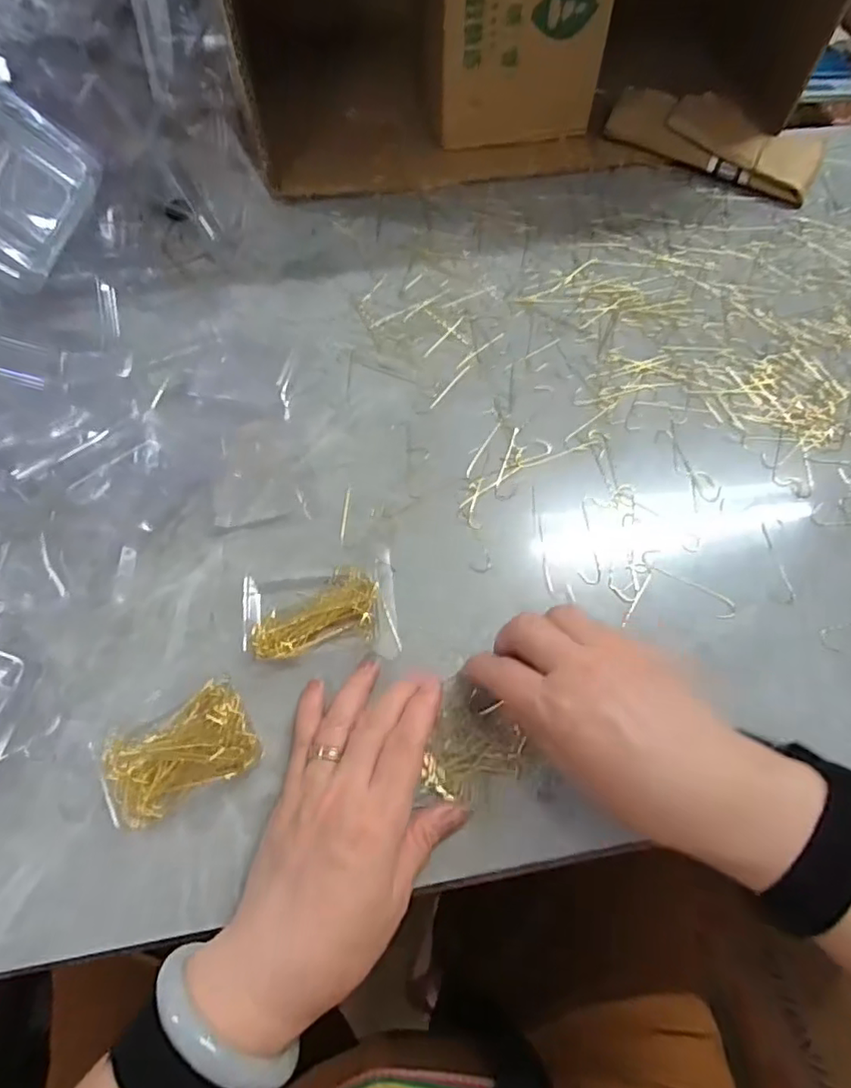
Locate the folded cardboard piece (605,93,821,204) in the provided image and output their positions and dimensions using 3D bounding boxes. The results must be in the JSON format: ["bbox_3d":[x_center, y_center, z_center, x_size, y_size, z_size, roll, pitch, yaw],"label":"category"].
[{"bbox_3d":[0.271,-0.379,0.571,0.195,0.039,0.071,21,64,8],"label":"folded cardboard piece"}]

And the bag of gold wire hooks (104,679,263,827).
[{"bbox_3d":[-0.128,0.108,0.318,0.071,0.018,0.047,-27,67,-15],"label":"bag of gold wire hooks"}]

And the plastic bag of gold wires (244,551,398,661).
[{"bbox_3d":[-0.061,0.037,0.360,0.087,0.016,0.061,-4,63,-5],"label":"plastic bag of gold wires"}]

